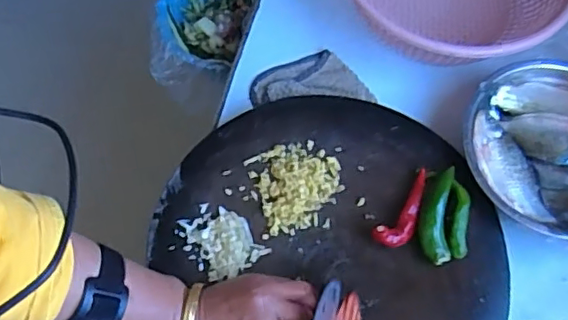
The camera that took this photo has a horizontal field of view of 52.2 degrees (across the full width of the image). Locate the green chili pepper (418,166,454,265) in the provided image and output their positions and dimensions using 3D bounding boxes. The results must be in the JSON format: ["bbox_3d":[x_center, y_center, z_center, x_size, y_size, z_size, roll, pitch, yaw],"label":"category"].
[{"bbox_3d":[0.143,0.052,0.548,0.030,0.025,0.090,7,68,2],"label":"green chili pepper"}]

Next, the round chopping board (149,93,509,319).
[{"bbox_3d":[0.049,0.089,0.538,0.306,0.031,0.320,0,68,-1],"label":"round chopping board"}]

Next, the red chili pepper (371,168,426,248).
[{"bbox_3d":[0.119,0.049,0.553,0.030,0.020,0.085,38,72,13],"label":"red chili pepper"}]

